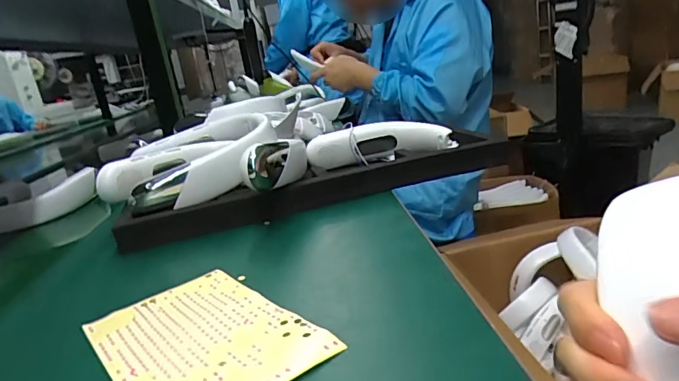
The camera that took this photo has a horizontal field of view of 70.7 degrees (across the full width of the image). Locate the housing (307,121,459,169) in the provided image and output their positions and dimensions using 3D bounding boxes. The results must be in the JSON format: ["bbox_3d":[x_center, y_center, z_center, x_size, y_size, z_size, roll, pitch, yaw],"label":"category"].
[{"bbox_3d":[0.054,-0.063,0.642,0.195,0.048,0.049,-7,17,4],"label":"housing"}]

